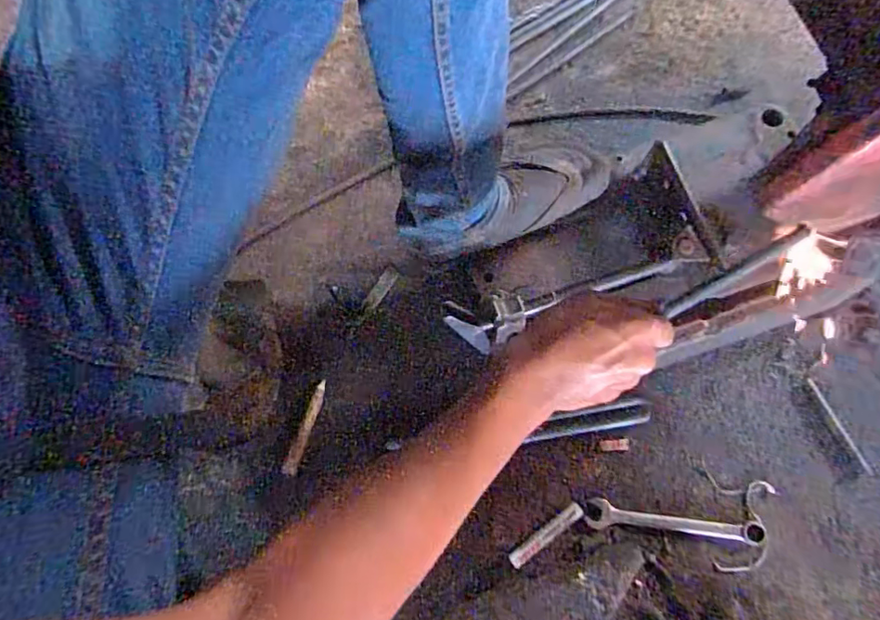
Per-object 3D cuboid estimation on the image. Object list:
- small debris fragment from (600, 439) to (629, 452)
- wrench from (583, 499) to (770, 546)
[{"bbox_3d":[0.207,0.160,0.657,0.034,0.004,0.014,-5,74,2],"label":"small debris fragment"},{"bbox_3d":[0.264,0.243,0.627,0.197,0.004,0.029,7,75,5],"label":"wrench"}]

